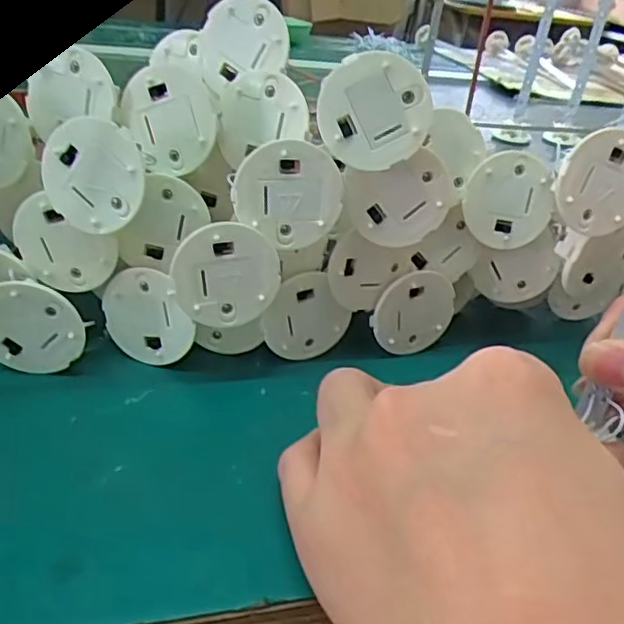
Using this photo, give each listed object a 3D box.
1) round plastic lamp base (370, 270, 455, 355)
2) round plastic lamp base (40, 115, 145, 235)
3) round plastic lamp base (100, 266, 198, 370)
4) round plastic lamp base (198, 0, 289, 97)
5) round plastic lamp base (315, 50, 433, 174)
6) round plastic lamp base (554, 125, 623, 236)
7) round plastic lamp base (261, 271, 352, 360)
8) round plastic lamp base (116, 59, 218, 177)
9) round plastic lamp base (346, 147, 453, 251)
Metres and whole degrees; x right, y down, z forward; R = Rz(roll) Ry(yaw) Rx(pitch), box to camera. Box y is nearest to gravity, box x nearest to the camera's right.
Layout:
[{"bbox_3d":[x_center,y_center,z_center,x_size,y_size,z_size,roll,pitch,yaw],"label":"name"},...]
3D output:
[{"bbox_3d":[0.043,0.001,0.271,0.036,0.038,0.008,-8,34,-24],"label":"round plastic lamp base"},{"bbox_3d":[-0.075,-0.047,0.218,0.038,0.037,0.004,-17,8,20],"label":"round plastic lamp base"},{"bbox_3d":[-0.064,0.002,0.246,0.037,0.038,0.004,1,20,17],"label":"round plastic lamp base"},{"bbox_3d":[-0.028,-0.108,0.248,0.038,0.034,0.005,-16,-1,22],"label":"round plastic lamp base"},{"bbox_3d":[0.022,-0.069,0.220,0.037,0.037,0.004,-18,15,11],"label":"round plastic lamp base"},{"bbox_3d":[0.108,-0.049,0.234,0.040,0.038,0.004,-41,26,1],"label":"round plastic lamp base"},{"bbox_3d":[-0.002,0.003,0.258,0.035,0.038,0.006,-7,34,-22],"label":"round plastic lamp base"},{"bbox_3d":[-0.051,-0.071,0.231,0.035,0.038,0.004,-26,6,22],"label":"round plastic lamp base"},{"bbox_3d":[0.032,-0.039,0.236,0.039,0.041,0.005,-2,32,-15],"label":"round plastic lamp base"}]

